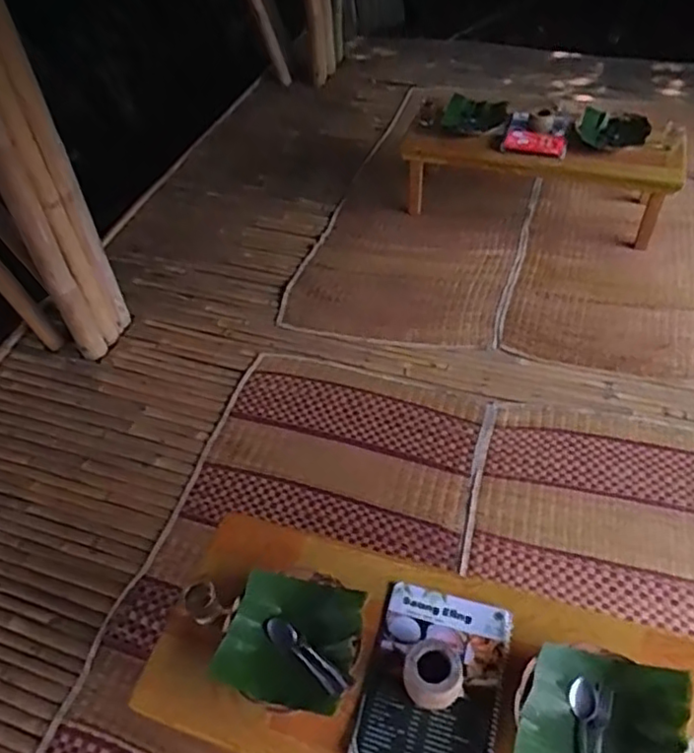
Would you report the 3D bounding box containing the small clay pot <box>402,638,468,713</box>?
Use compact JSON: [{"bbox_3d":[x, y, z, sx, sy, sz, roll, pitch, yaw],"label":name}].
[{"bbox_3d":[0.140,0.486,1.034,0.088,0.073,0.087,-4,48,5],"label":"small clay pot"}]

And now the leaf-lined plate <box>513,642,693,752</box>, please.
[{"bbox_3d":[0.384,0.526,0.959,0.240,0.053,0.225,10,49,15],"label":"leaf-lined plate"}]

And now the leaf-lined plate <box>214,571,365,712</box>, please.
[{"bbox_3d":[-0.093,0.442,1.100,0.232,0.045,0.241,-3,47,3],"label":"leaf-lined plate"}]

